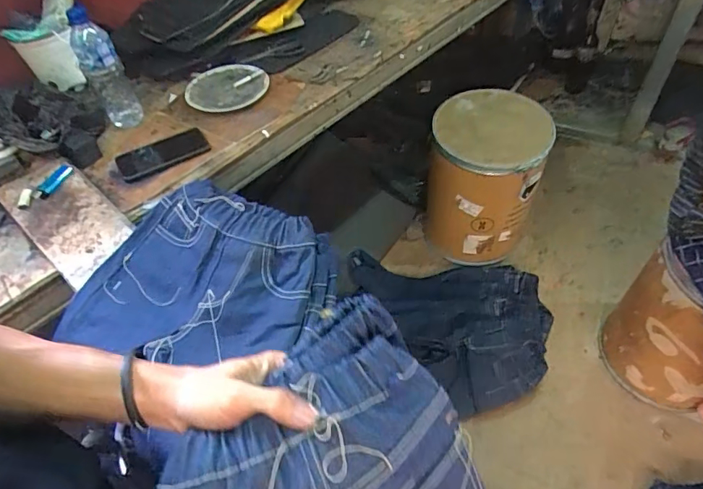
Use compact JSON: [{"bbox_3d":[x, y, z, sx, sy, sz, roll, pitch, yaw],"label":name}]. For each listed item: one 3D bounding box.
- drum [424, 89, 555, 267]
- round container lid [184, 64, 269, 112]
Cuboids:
[{"bbox_3d":[0.424,-0.214,1.596,0.337,0.487,0.321,5,52,10],"label":"drum"},{"bbox_3d":[-0.260,-0.340,1.020,0.156,0.027,0.166,-3,51,4],"label":"round container lid"}]

